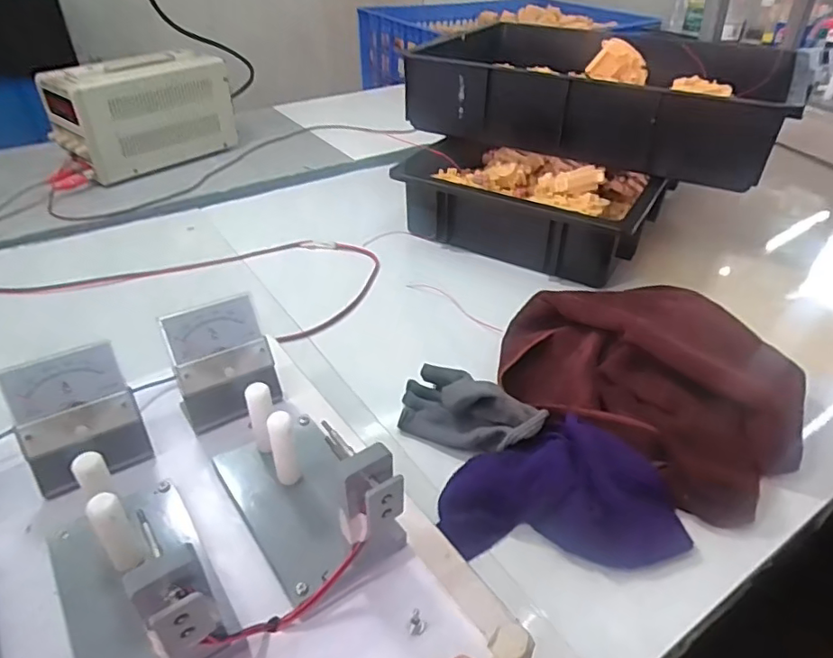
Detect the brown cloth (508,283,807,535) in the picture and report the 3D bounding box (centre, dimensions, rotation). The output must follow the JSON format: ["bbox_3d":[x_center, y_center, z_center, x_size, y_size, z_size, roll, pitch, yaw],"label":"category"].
[{"bbox_3d":[0.204,0.032,0.512,0.260,0.061,0.210,28,45,31],"label":"brown cloth"}]

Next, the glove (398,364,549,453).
[{"bbox_3d":[0.042,0.066,0.463,0.122,0.043,0.053,7,34,35],"label":"glove"}]

